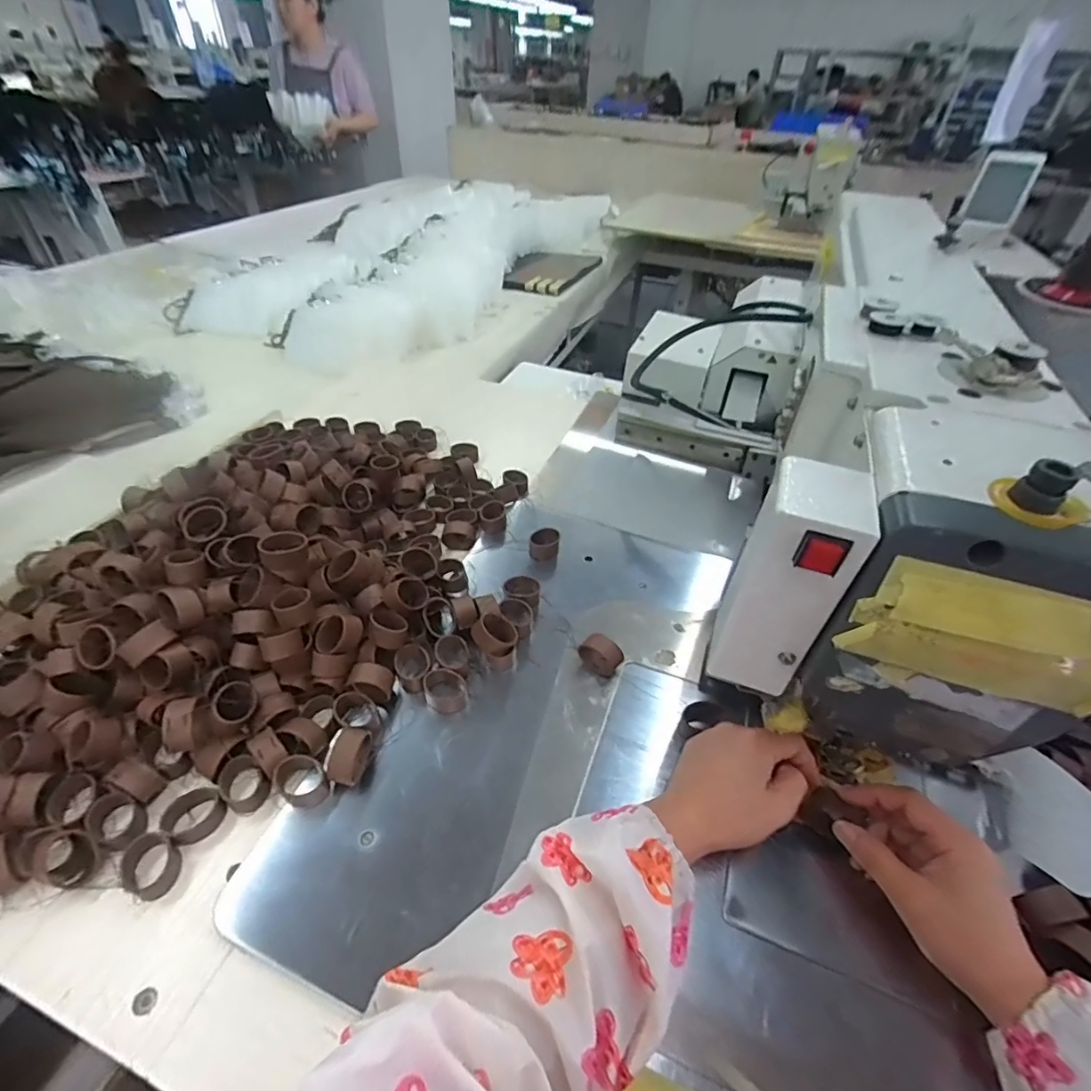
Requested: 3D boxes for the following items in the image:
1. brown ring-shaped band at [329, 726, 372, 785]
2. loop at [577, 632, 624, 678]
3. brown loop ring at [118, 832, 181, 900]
[{"bbox_3d":[-0.139,0.154,0.385,0.023,0.031,0.038,5,42,2],"label":"brown ring-shaped band"},{"bbox_3d":[0.047,0.093,0.454,0.023,0.025,0.035,-32,53,-32],"label":"loop"},{"bbox_3d":[-0.250,0.205,0.341,0.035,0.024,0.031,19,45,17],"label":"brown loop ring"}]

